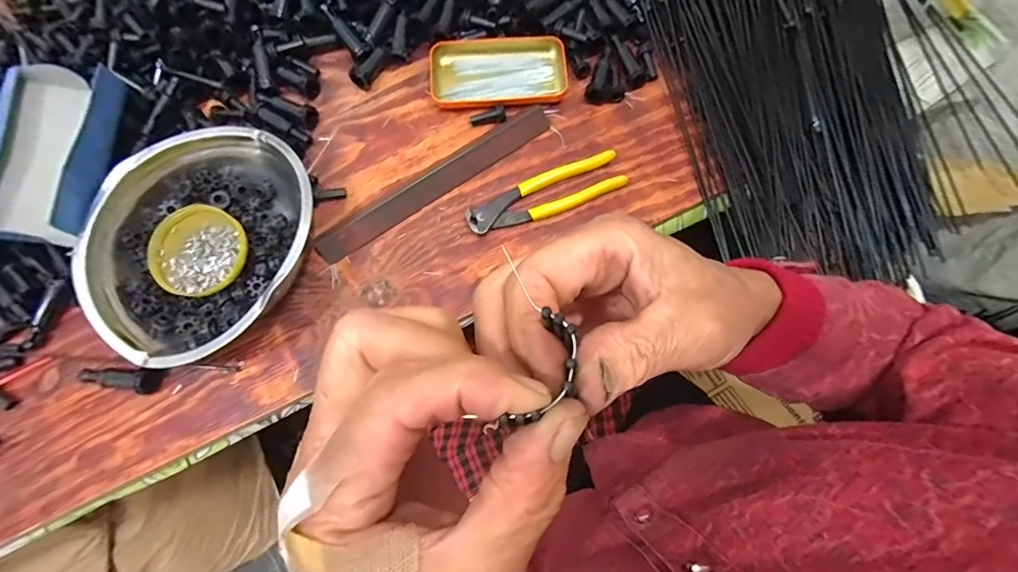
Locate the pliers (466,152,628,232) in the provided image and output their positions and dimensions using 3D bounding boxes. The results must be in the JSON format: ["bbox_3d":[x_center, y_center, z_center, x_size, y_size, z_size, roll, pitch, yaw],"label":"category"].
[{"bbox_3d":[0.036,-0.092,0.467,0.160,0.018,0.044,-21,76,-4],"label":"pliers"}]

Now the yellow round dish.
[{"bbox_3d":[-0.286,-0.034,0.430,0.083,0.022,0.083,0,75,1],"label":"yellow round dish"}]

